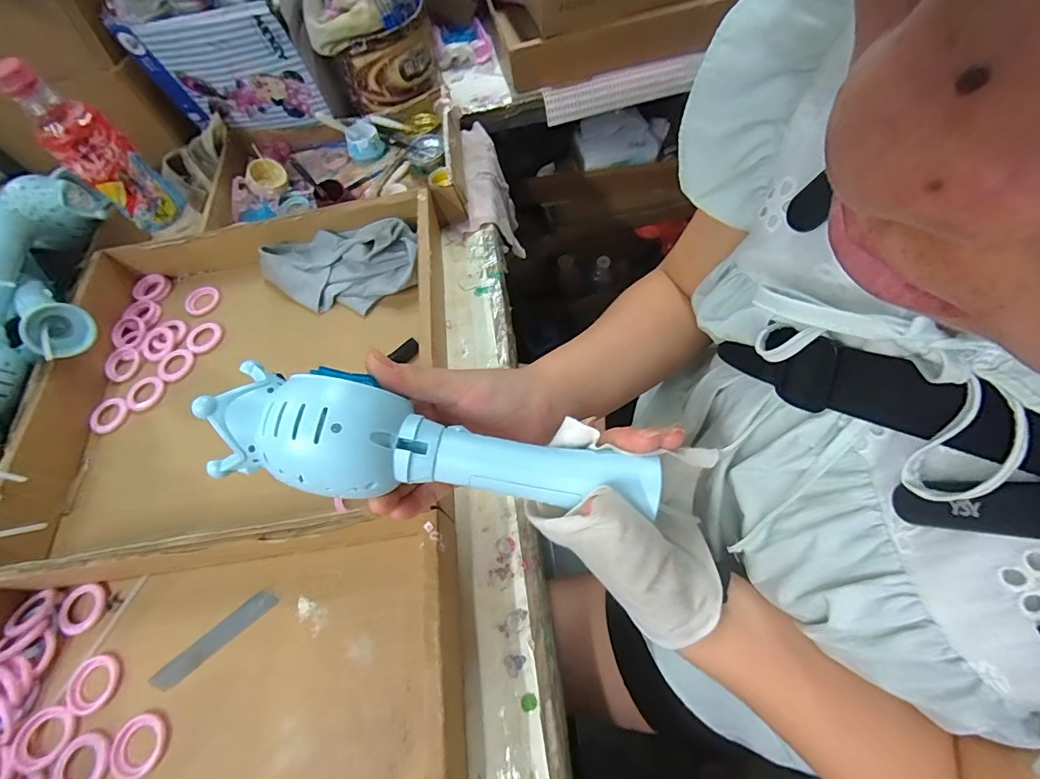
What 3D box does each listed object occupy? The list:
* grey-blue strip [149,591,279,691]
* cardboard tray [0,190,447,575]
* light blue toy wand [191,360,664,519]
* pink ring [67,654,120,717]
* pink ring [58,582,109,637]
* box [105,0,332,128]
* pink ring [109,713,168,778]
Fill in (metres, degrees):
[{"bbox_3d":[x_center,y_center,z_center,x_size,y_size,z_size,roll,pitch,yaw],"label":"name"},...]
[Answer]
[{"bbox_3d":[-0.231,0.190,0.352,0.097,0.004,0.019,-38,59,-13],"label":"grey-blue strip"},{"bbox_3d":[-0.263,-0.021,0.447,0.383,0.073,0.349,-10,62,1],"label":"cardboard tray"},{"bbox_3d":[-0.044,0.031,0.242,0.224,0.042,0.061,10,64,-6],"label":"light blue toy wand"},{"bbox_3d":[-0.318,0.219,0.344,0.036,0.004,0.037,-3,62,5],"label":"pink ring"},{"bbox_3d":[-0.352,0.176,0.372,0.041,0.004,0.036,-9,62,2],"label":"pink ring"},{"bbox_3d":[-0.334,-0.360,0.529,0.176,0.127,0.024,-7,62,3],"label":"box"},{"bbox_3d":[-0.266,0.248,0.322,0.039,0.004,0.037,-3,62,5],"label":"pink ring"}]

